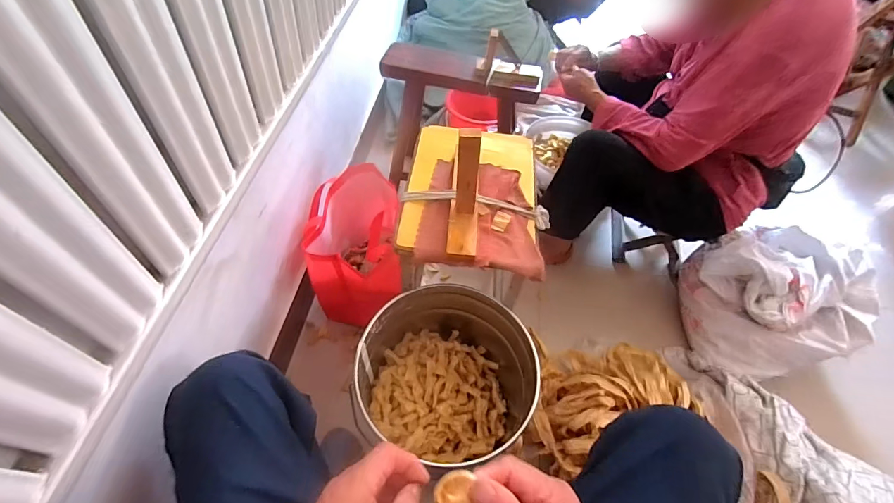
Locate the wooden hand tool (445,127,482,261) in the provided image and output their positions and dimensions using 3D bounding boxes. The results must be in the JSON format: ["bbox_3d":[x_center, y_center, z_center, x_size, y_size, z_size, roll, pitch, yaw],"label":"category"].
[{"bbox_3d":[0.032,-0.078,0.575,0.049,0.157,0.101,5,53,-2],"label":"wooden hand tool"}]

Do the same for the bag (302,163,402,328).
[{"bbox_3d":[-0.212,-0.004,0.932,0.194,0.258,0.305,2,53,-4],"label":"bag"}]

